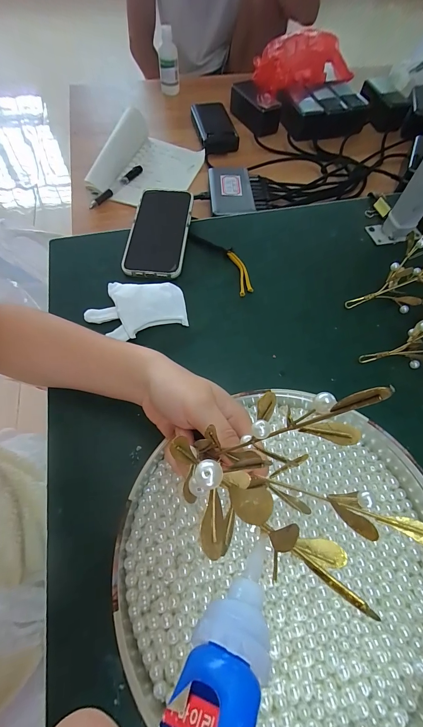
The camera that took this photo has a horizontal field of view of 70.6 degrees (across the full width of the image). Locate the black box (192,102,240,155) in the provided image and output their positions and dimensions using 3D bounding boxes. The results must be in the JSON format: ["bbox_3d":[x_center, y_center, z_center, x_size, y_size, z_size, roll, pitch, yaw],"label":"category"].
[{"bbox_3d":[0.007,-0.507,0.638,0.075,0.033,0.153,-13,64,-10],"label":"black box"}]

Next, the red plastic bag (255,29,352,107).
[{"bbox_3d":[0.202,-0.677,0.697,0.250,0.094,0.149,-28,67,-16],"label":"red plastic bag"}]

